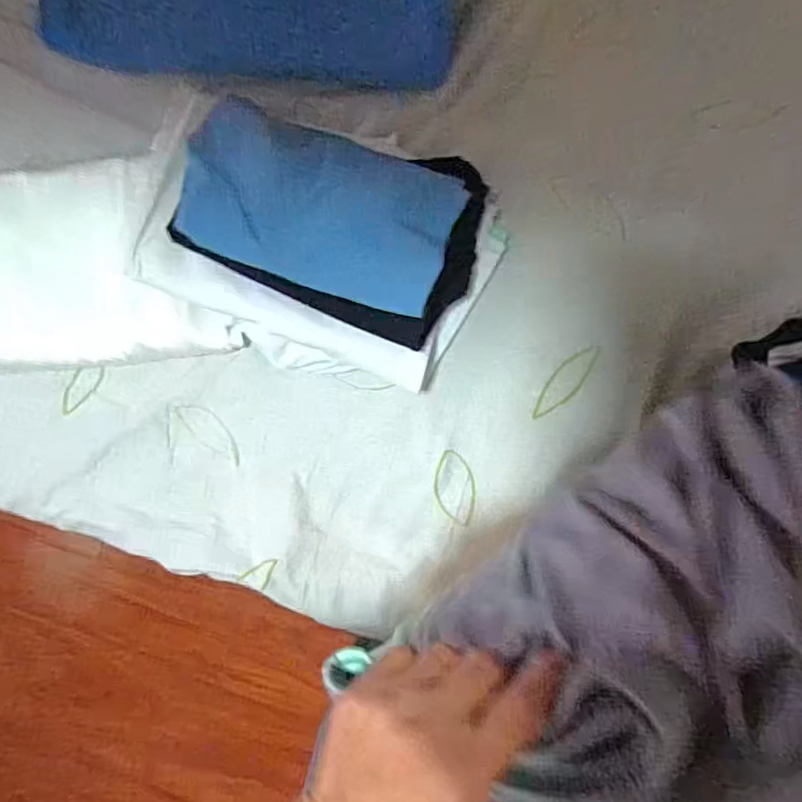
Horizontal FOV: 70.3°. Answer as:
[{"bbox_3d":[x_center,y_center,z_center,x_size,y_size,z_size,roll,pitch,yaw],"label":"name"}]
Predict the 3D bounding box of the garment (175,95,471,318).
[{"bbox_3d":[-0.070,-0.158,0.464,0.223,0.024,0.120,21,97,0],"label":"garment"}]

